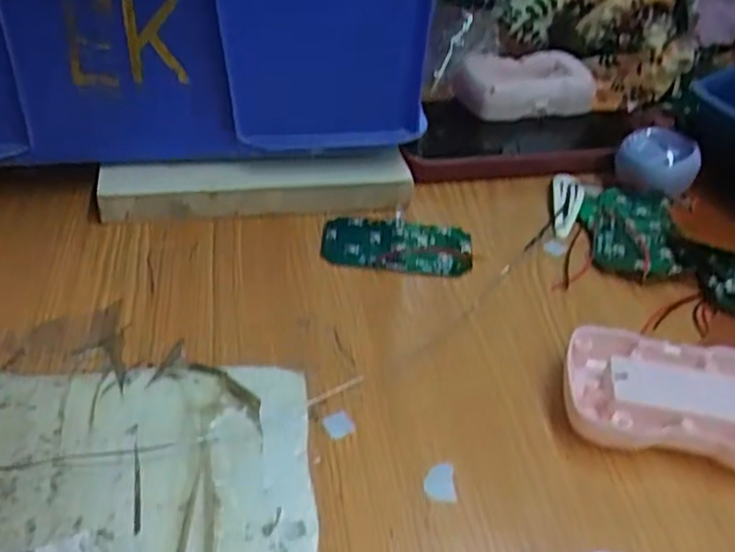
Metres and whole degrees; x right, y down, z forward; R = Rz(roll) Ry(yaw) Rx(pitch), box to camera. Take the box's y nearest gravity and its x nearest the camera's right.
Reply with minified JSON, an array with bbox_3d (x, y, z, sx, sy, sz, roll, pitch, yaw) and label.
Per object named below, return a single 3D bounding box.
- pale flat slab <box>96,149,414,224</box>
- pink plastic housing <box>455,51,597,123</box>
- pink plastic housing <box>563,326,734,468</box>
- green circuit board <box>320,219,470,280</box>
[{"bbox_3d":[-0.055,-0.045,0.371,0.156,0.027,0.026,-2,39,-8],"label":"pale flat slab"},{"bbox_3d":[0.098,-0.124,0.470,0.099,0.038,0.050,-11,41,-18],"label":"pink plastic housing"},{"bbox_3d":[0.123,0.048,0.281,0.089,0.015,0.052,8,39,5],"label":"pink plastic housing"},{"bbox_3d":[0.015,-0.016,0.357,0.074,0.008,0.035,5,39,2],"label":"green circuit board"}]

